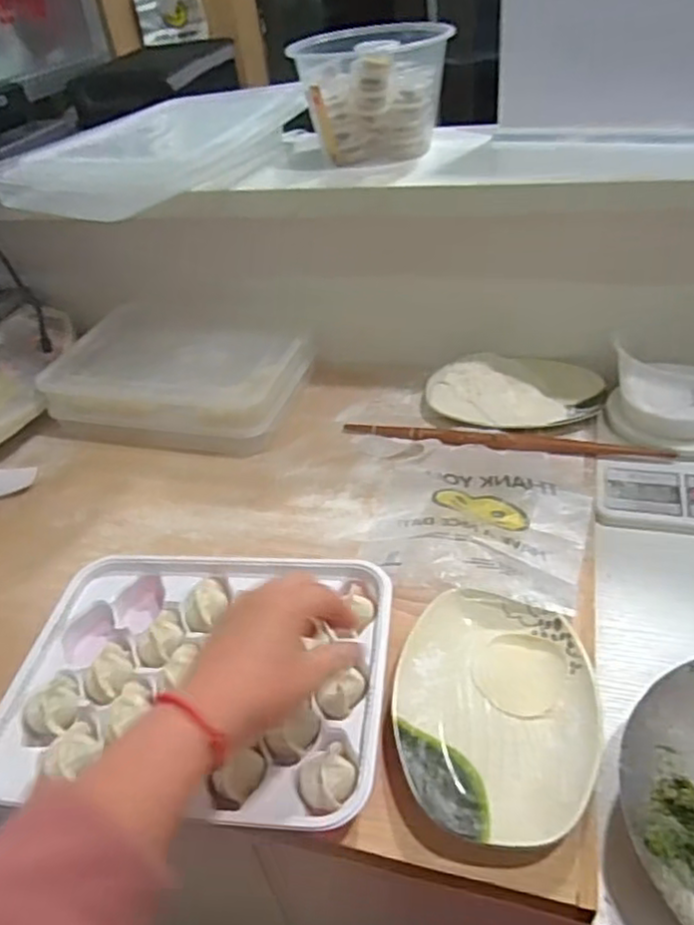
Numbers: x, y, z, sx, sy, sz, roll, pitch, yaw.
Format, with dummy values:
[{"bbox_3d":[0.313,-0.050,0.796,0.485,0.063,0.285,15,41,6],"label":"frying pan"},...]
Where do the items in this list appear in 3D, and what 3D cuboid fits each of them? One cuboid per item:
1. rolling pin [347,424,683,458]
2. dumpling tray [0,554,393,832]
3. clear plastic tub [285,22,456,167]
[{"bbox_3d":[0.164,-0.024,0.729,0.343,0.016,0.024,5,40,16],"label":"rolling pin"},{"bbox_3d":[-0.110,0.163,0.521,0.283,0.039,0.219,0,39,9],"label":"dumpling tray"},{"bbox_3d":[0.029,-0.383,0.704,0.142,0.111,0.119,-18,40,-13],"label":"clear plastic tub"}]

